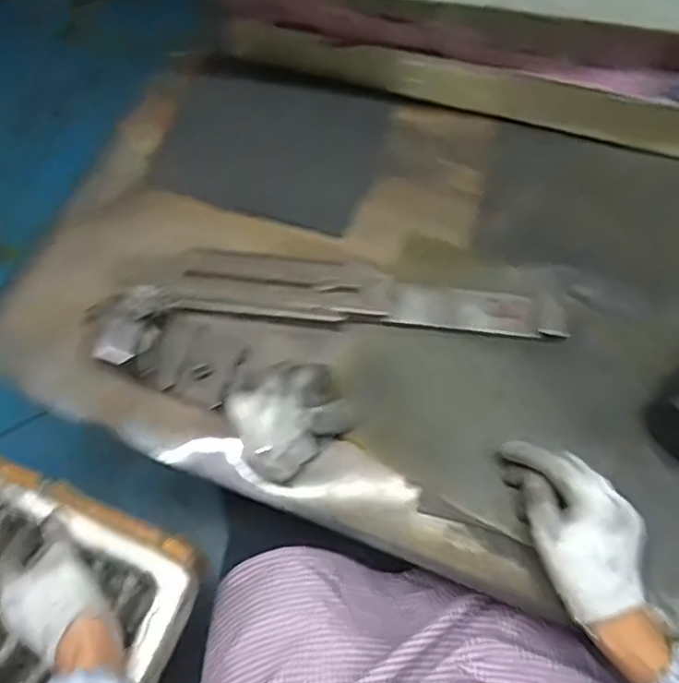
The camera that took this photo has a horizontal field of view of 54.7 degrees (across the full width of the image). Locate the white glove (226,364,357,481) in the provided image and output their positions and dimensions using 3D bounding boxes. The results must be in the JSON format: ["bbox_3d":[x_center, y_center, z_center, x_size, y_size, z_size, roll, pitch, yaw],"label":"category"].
[{"bbox_3d":[-0.036,0.055,0.500,0.088,0.044,0.074,-30,69,-11],"label":"white glove"}]

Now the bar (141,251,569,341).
[{"bbox_3d":[0.011,-0.041,0.570,0.338,0.029,0.054,5,66,3],"label":"bar"}]

